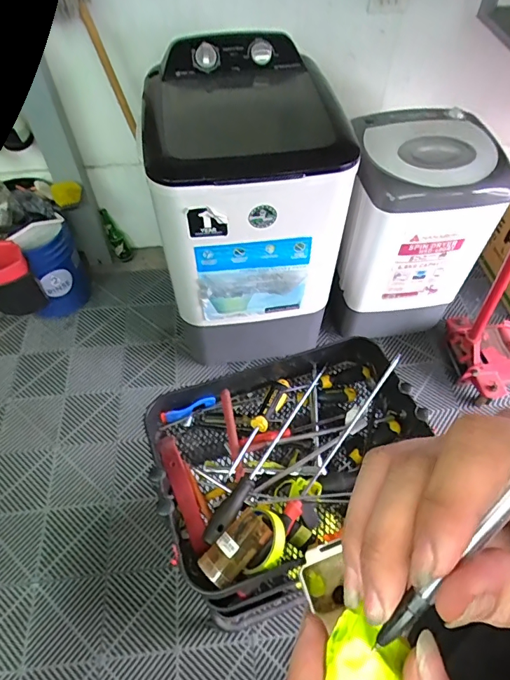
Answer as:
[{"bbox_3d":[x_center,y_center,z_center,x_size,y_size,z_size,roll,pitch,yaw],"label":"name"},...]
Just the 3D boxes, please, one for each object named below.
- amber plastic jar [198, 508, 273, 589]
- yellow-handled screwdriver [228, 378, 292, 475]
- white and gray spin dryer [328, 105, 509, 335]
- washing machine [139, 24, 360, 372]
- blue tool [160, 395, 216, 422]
[{"bbox_3d":[-0.025,0.281,0.601,0.050,0.045,0.104,38,62,23],"label":"amber plastic jar"},{"bbox_3d":[0.011,0.138,0.742,0.031,0.027,0.193,25,58,16],"label":"yellow-handled screwdriver"},{"bbox_3d":[0.510,-0.357,1.524,0.447,0.670,0.379,3,54,1],"label":"white and gray spin dryer"},{"bbox_3d":[-0.034,-0.363,1.392,0.480,0.850,0.503,-7,55,-7],"label":"washing machine"},{"bbox_3d":[-0.115,0.121,0.770,0.098,0.023,0.019,-21,58,-16],"label":"blue tool"}]

